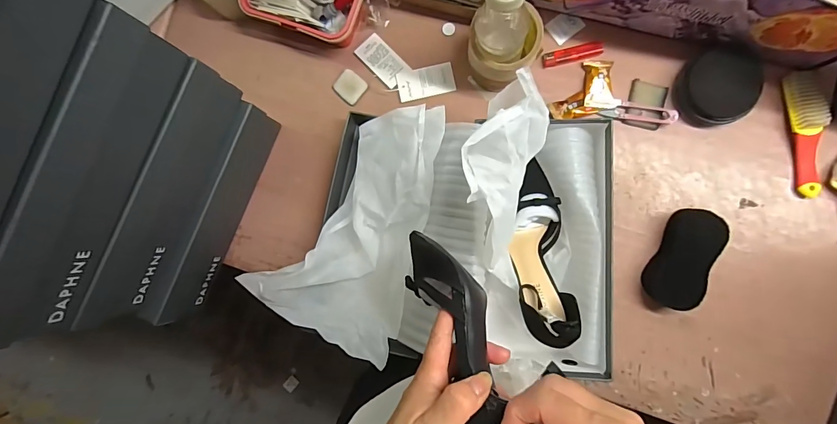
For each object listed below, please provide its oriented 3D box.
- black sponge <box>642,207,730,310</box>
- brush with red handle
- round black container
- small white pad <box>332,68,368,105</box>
[{"bbox_3d":[0.342,0.059,0.511,0.057,0.038,0.126,25,91,6],"label":"black sponge"},{"bbox_3d":[0.496,-0.098,0.503,0.034,0.028,0.155,-10,88,6],"label":"brush with red handle"},{"bbox_3d":[0.379,-0.158,0.505,0.081,0.043,0.089,0,89,6],"label":"round black container"},{"bbox_3d":[-0.099,-0.182,0.578,0.042,0.008,0.038,43,93,5],"label":"small white pad"}]

